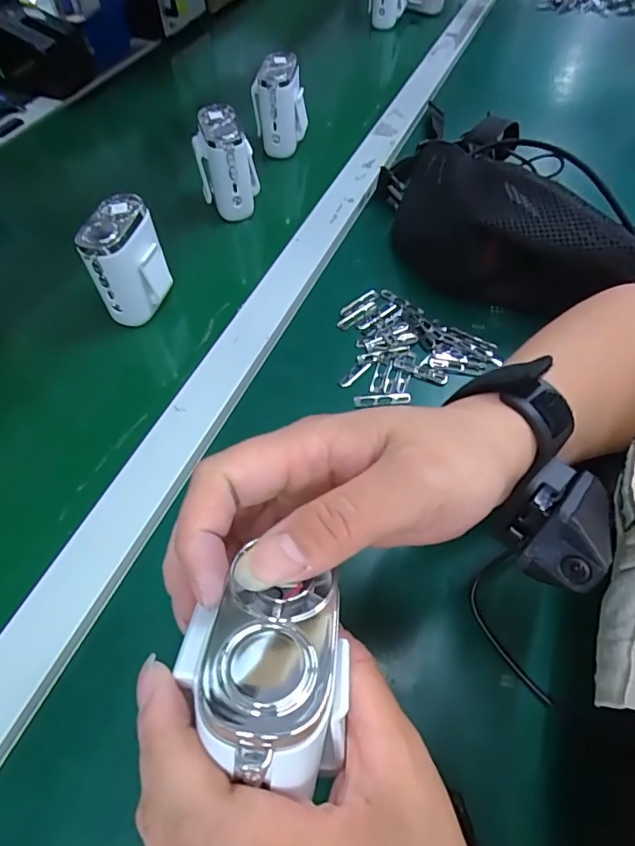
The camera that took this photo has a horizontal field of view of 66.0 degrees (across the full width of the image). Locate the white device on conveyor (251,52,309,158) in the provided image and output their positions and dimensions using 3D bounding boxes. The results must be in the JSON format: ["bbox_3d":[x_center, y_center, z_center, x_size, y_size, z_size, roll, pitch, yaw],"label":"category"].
[{"bbox_3d":[-0.042,-0.357,0.556,0.060,0.083,0.056,-3,56,-2],"label":"white device on conveyor"}]

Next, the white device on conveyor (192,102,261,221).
[{"bbox_3d":[-0.090,-0.256,0.487,0.056,0.083,0.057,-8,57,-4],"label":"white device on conveyor"}]

